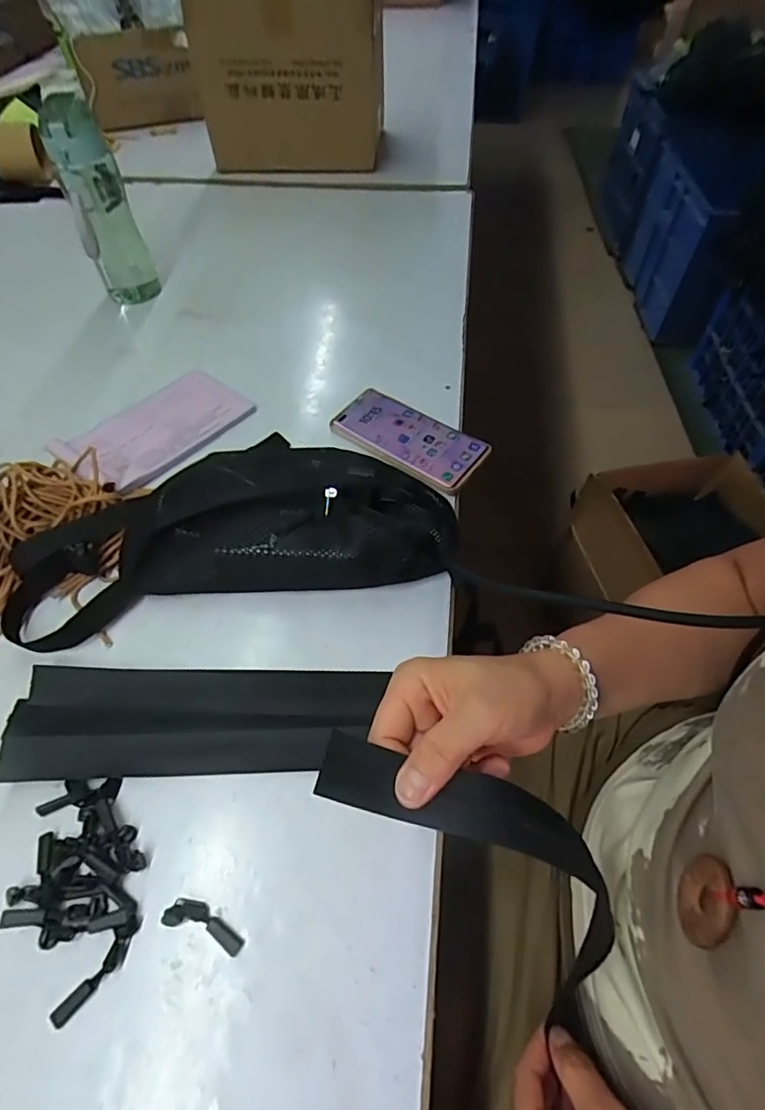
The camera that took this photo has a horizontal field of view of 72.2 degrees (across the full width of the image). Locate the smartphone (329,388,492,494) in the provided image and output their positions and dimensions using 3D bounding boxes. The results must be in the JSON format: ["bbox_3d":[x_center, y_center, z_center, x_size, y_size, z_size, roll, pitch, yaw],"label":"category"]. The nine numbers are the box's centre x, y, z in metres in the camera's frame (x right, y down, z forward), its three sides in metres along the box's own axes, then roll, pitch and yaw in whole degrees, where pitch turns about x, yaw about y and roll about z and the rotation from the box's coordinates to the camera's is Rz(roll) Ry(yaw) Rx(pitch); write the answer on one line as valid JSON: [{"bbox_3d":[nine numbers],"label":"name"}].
[{"bbox_3d":[0.028,-0.126,0.561,0.163,0.011,0.076,32,62,20],"label":"smartphone"}]

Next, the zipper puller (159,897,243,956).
[{"bbox_3d":[-0.110,0.229,0.327,0.052,0.005,0.017,16,57,12],"label":"zipper puller"}]

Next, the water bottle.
[{"bbox_3d":[-0.350,-0.431,0.657,0.071,0.214,0.072,-22,58,-14],"label":"water bottle"}]

